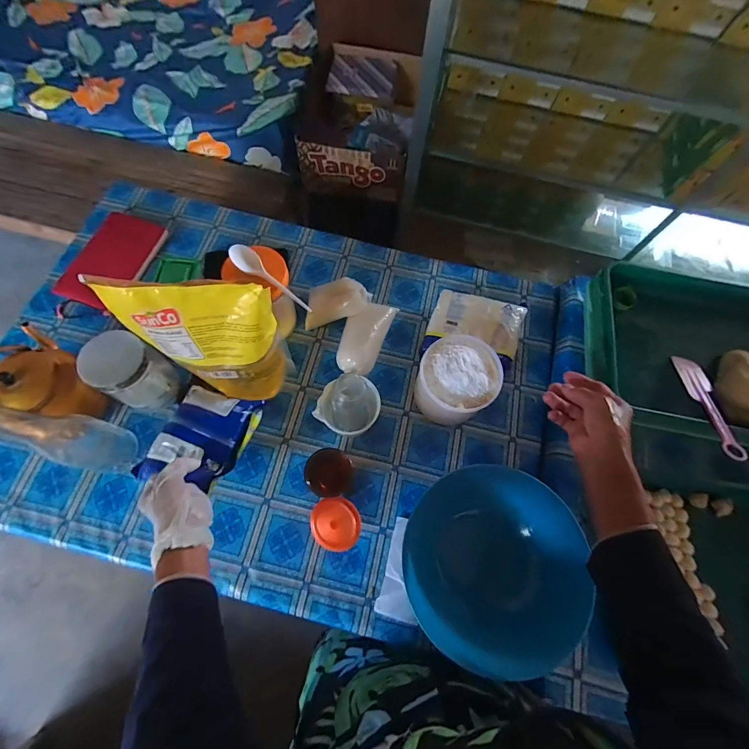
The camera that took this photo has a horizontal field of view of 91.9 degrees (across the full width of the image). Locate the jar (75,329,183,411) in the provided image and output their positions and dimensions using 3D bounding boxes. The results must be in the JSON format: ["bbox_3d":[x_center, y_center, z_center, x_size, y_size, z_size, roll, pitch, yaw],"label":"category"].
[{"bbox_3d":[-0.375,-0.001,0.566,0.082,0.136,0.092,25,70,7],"label":"jar"}]

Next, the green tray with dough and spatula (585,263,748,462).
[{"bbox_3d":[0.548,-0.027,0.584,0.372,0.075,0.299,8,69,0],"label":"green tray with dough and spatula"}]

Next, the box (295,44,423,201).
[{"bbox_3d":[-0.034,-0.803,1.151,0.328,0.149,0.495,11,69,1],"label":"box"}]

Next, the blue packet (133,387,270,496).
[{"bbox_3d":[-0.258,0.093,0.538,0.128,0.035,0.155,21,70,5],"label":"blue packet"}]

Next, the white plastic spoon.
[{"bbox_3d":[-0.161,-0.141,0.545,0.150,0.026,0.035,43,73,12],"label":"white plastic spoon"}]

